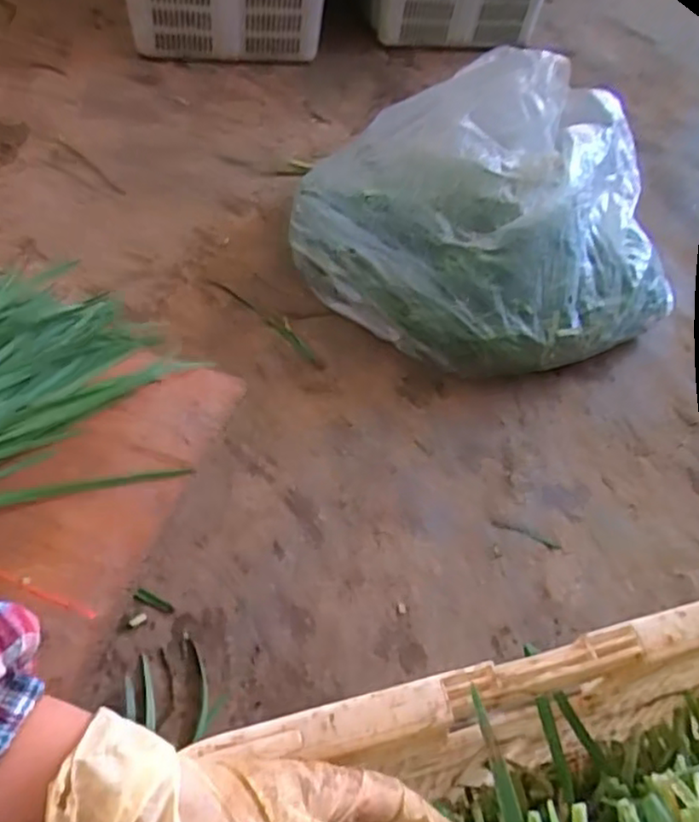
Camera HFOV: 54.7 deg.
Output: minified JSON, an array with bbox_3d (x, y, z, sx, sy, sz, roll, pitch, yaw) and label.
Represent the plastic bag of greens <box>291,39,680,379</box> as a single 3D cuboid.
[{"bbox_3d":[0.195,-0.294,0.975,0.496,0.309,0.391,36,55,27],"label":"plastic bag of greens"}]

